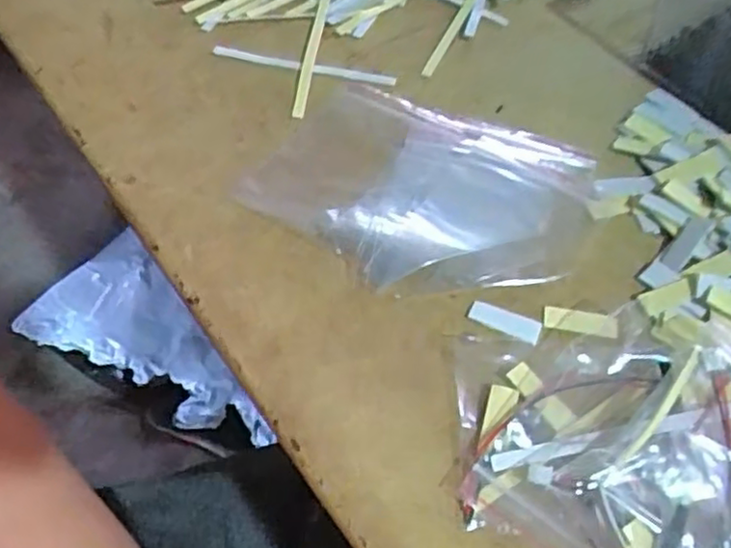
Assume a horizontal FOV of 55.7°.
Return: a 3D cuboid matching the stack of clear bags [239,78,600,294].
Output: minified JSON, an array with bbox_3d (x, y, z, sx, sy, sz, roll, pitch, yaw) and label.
[{"bbox_3d":[0.026,-0.038,0.311,0.141,0.007,0.108,27,59,19],"label":"stack of clear bags"}]

